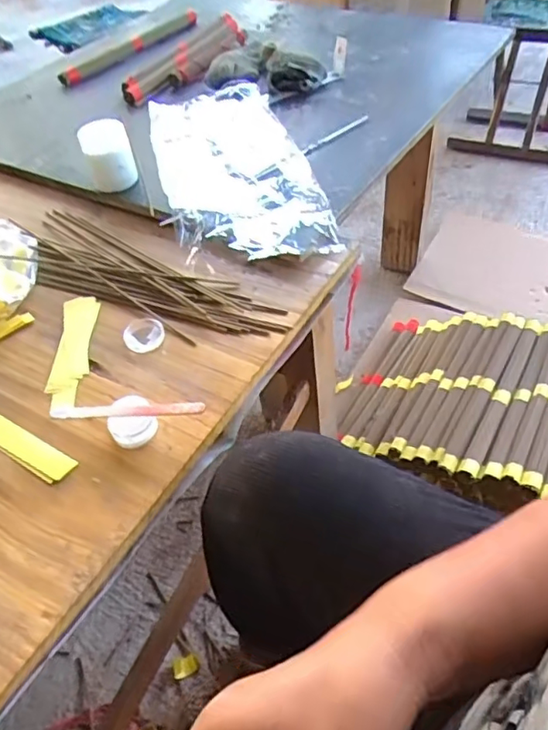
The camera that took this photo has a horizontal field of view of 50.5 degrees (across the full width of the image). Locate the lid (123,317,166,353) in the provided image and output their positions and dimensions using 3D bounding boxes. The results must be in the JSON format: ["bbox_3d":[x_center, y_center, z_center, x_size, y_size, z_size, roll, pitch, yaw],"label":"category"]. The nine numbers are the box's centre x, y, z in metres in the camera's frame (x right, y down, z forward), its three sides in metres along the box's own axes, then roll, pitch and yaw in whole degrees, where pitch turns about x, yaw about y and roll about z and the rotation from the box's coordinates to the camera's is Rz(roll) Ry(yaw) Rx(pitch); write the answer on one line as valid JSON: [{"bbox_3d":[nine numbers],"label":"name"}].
[{"bbox_3d":[-0.125,-0.031,0.558,0.038,0.005,0.044,-24,50,-15],"label":"lid"}]

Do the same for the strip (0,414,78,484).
[{"bbox_3d":[-0.211,0.064,0.480,0.114,0.004,0.025,23,55,25],"label":"strip"}]

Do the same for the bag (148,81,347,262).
[{"bbox_3d":[-0.055,-0.256,0.731,0.175,0.038,0.402,-13,48,-5],"label":"bag"}]

